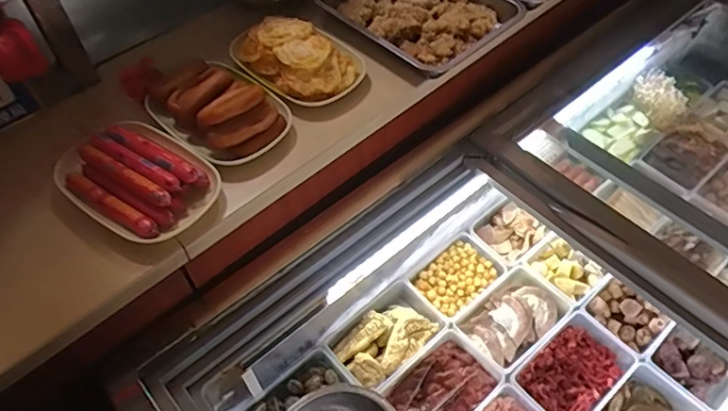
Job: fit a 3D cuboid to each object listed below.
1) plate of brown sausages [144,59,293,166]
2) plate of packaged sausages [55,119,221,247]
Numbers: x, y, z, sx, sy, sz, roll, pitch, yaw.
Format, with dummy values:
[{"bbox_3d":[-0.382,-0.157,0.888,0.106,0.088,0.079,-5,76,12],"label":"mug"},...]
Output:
[{"bbox_3d":[-0.206,-0.145,0.742,0.214,0.058,0.138,37,62,27],"label":"plate of brown sausages"},{"bbox_3d":[-0.290,-0.039,0.685,0.210,0.043,0.148,36,61,27],"label":"plate of packaged sausages"}]

